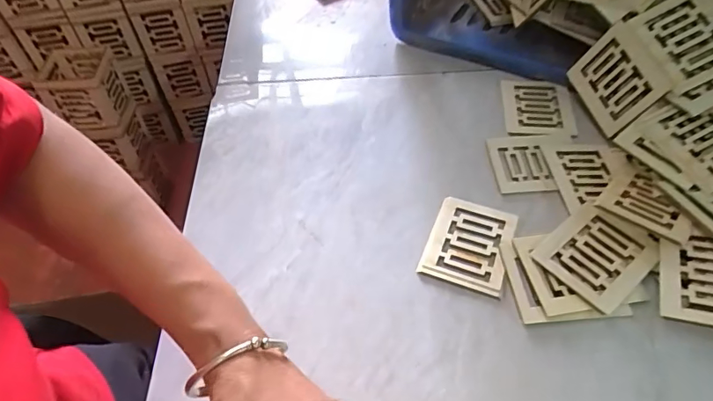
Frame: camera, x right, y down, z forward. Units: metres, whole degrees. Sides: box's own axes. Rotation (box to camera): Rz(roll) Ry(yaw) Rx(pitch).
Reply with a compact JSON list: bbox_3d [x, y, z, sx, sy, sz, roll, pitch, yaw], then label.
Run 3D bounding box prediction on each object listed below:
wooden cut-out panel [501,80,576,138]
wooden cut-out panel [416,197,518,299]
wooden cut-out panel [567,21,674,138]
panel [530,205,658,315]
[{"bbox_3d":[0.180,-0.092,0.499,0.066,0.006,0.078,6,51,9],"label":"wooden cut-out panel"},{"bbox_3d":[0.091,0.034,0.402,0.062,0.004,0.078,16,54,17],"label":"wooden cut-out panel"},{"bbox_3d":[0.234,-0.107,0.453,0.011,0.064,0.080,-5,58,-32],"label":"wooden cut-out panel"},{"bbox_3d":[0.182,0.040,0.379,0.075,0.007,0.065,-37,60,-20],"label":"panel"}]

